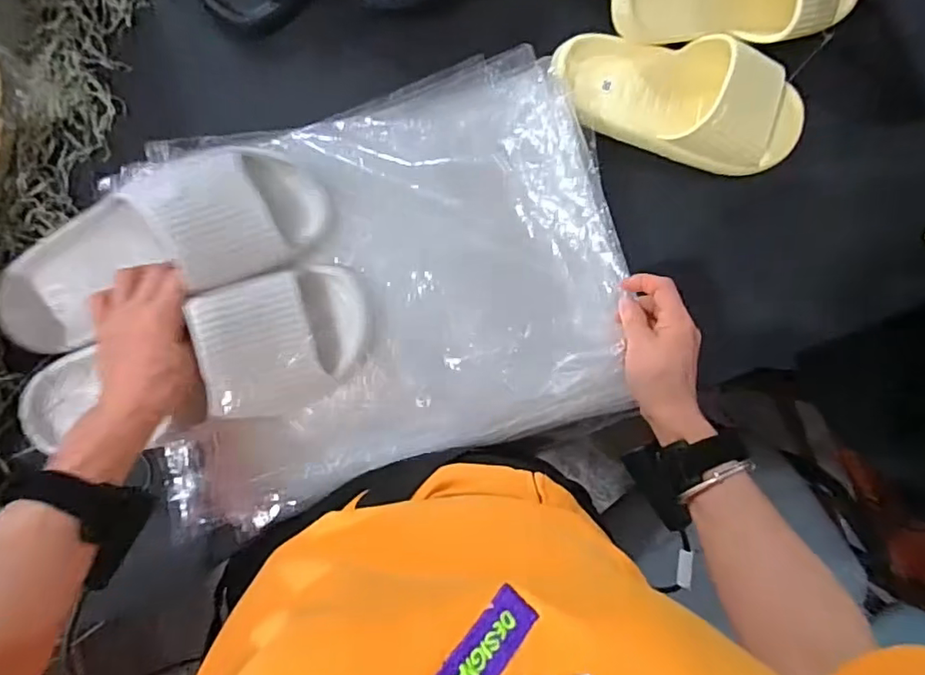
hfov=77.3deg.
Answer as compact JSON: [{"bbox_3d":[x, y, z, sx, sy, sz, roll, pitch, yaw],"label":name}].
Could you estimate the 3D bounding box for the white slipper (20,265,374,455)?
[{"bbox_3d":[-0.206,0.021,0.444,0.268,0.072,0.103,-16,91,-7],"label":"white slipper"}]

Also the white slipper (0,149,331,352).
[{"bbox_3d":[-0.241,-0.077,0.447,0.256,0.072,0.103,-20,92,-2],"label":"white slipper"}]

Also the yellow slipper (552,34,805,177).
[{"bbox_3d":[0.211,-0.222,0.533,0.249,0.062,0.104,17,87,-7],"label":"yellow slipper"}]

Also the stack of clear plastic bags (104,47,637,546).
[{"bbox_3d":[-0.063,-0.047,0.488,0.407,0.046,0.315,-16,91,-7],"label":"stack of clear plastic bags"}]

